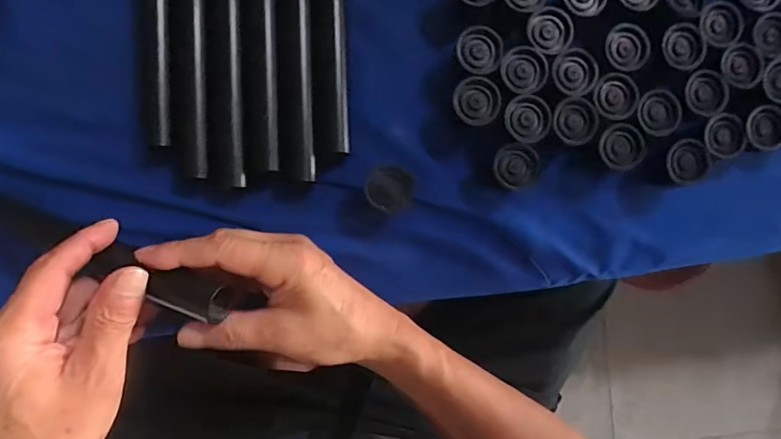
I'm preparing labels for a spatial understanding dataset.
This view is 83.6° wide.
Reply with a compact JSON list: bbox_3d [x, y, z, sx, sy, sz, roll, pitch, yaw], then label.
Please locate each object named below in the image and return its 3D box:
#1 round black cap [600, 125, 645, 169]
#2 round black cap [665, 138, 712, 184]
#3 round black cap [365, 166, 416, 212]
[{"bbox_3d":[0.173,-0.054,0.327,0.032,0.013,0.033,0,90,-5],"label":"round black cap"},{"bbox_3d":[0.222,-0.043,0.326,0.029,0.008,0.032,-8,90,-5],"label":"round black cap"},{"bbox_3d":[-0.001,-0.022,0.325,0.034,0.032,0.031,0,90,-5],"label":"round black cap"}]

